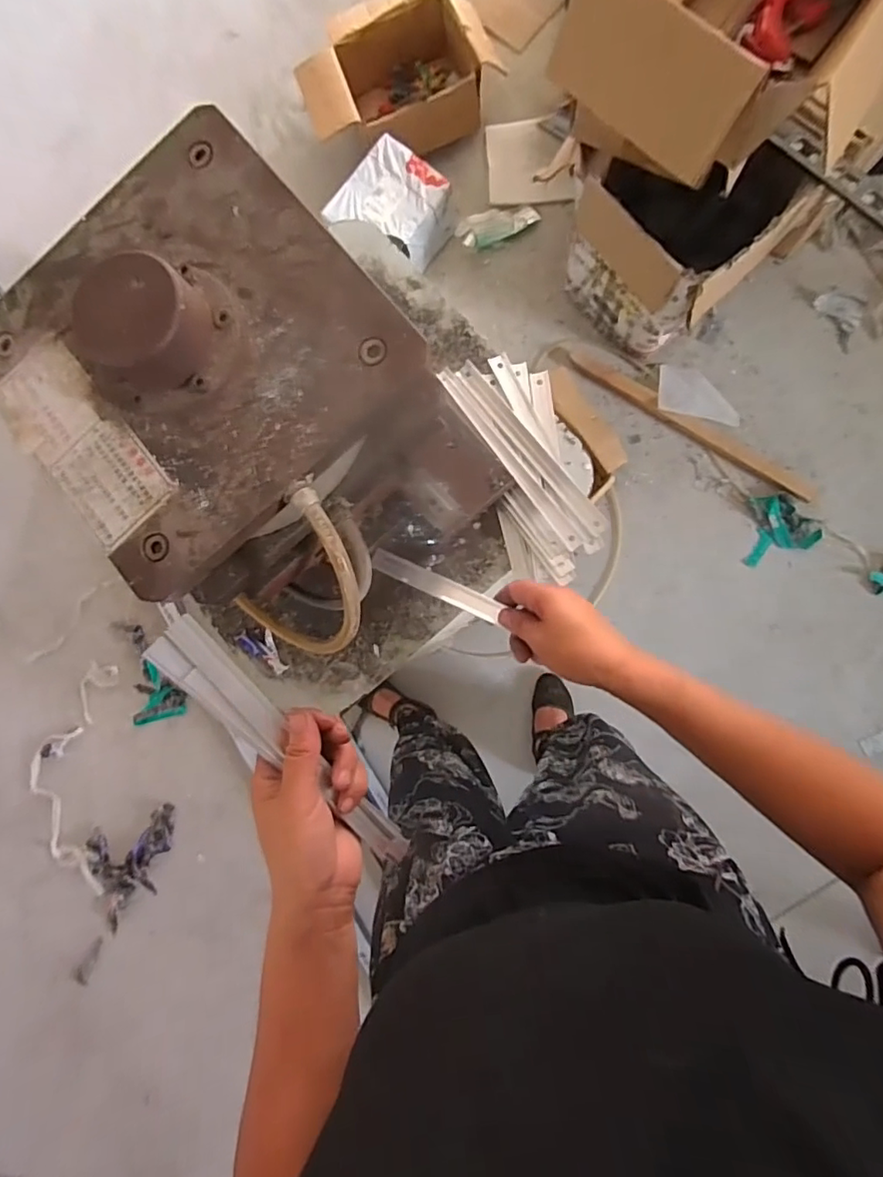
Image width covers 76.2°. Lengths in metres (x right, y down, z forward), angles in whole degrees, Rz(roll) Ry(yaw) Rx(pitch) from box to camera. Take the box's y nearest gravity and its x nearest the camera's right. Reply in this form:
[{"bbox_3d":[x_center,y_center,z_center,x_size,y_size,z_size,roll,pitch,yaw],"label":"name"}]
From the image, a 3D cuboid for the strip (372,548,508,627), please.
[{"bbox_3d":[-0.005,-0.003,0.520,0.127,0.008,0.019,25,90,13],"label":"strip"}]

